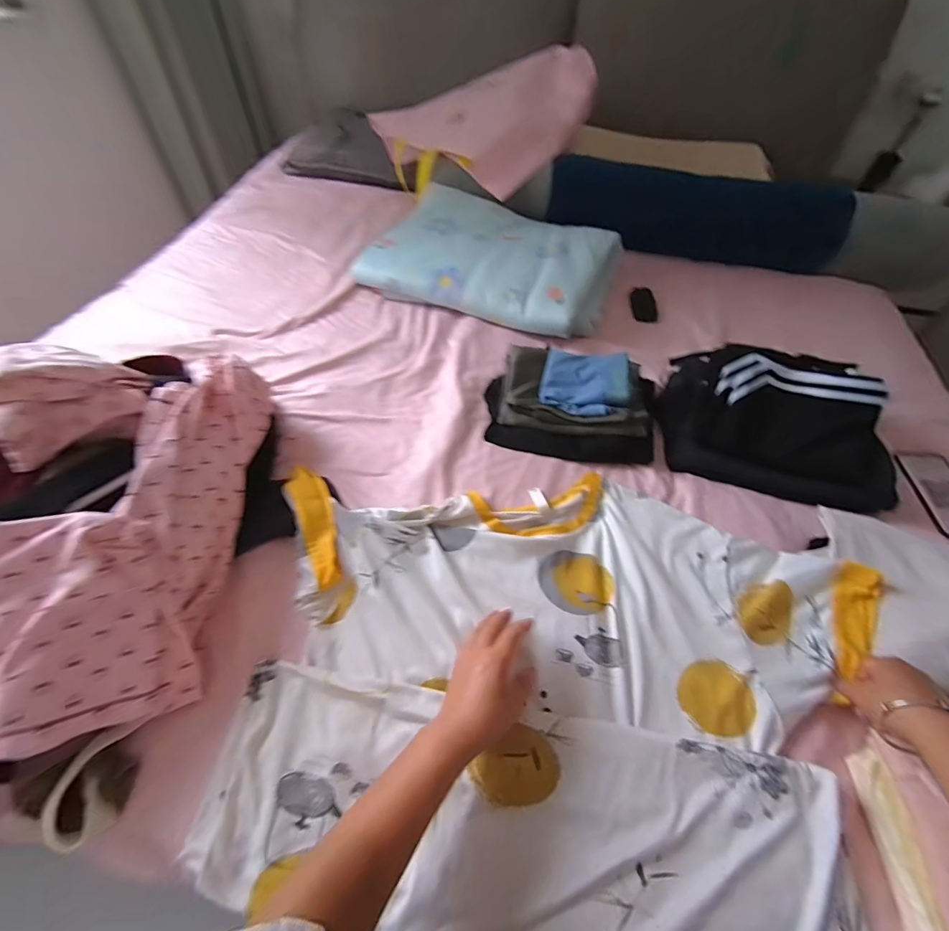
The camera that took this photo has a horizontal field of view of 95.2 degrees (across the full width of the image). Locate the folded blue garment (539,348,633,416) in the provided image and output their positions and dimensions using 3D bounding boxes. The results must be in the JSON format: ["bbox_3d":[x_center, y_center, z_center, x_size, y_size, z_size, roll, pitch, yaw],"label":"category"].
[{"bbox_3d":[0.187,-0.145,0.722,0.142,0.027,0.132,15,54,8],"label":"folded blue garment"}]

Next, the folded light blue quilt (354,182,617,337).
[{"bbox_3d":[0.041,-0.466,0.970,0.510,0.095,0.344,22,56,15],"label":"folded light blue quilt"}]

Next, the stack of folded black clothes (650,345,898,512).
[{"bbox_3d":[0.486,-0.093,0.694,0.334,0.113,0.273,13,54,8],"label":"stack of folded black clothes"}]

